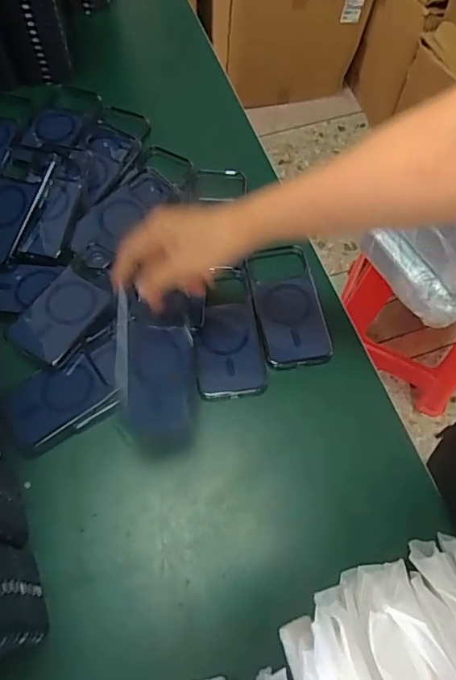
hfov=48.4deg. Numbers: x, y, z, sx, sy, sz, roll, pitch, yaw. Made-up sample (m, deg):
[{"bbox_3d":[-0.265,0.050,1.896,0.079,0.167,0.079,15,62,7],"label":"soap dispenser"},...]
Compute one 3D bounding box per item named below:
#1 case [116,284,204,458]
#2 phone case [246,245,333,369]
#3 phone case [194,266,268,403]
[{"bbox_3d":[-0.072,0.033,0.529,0.083,0.018,0.167,0,77,-1],"label":"case"},{"bbox_3d":[0.066,-0.040,0.569,0.072,0.020,0.141,-10,64,-6],"label":"phone case"},{"bbox_3d":[-0.001,-0.010,0.553,0.071,0.017,0.143,-5,63,-4],"label":"phone case"}]

